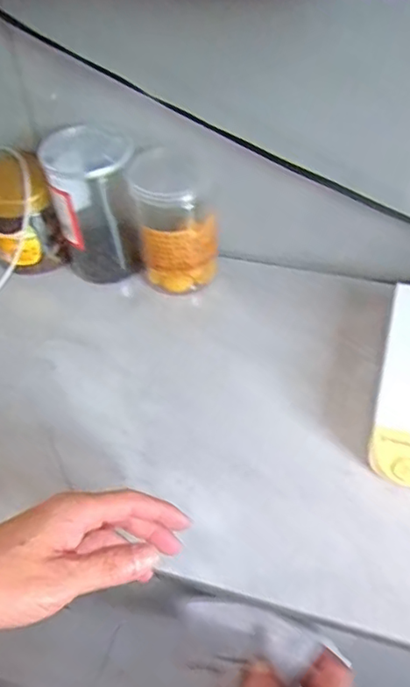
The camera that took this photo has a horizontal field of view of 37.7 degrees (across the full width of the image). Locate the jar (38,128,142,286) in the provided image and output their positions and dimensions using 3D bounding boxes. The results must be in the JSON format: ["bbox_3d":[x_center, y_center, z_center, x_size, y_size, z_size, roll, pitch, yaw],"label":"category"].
[{"bbox_3d":[-0.111,-0.135,0.622,0.082,0.152,0.076,-5,50,-1],"label":"jar"}]

